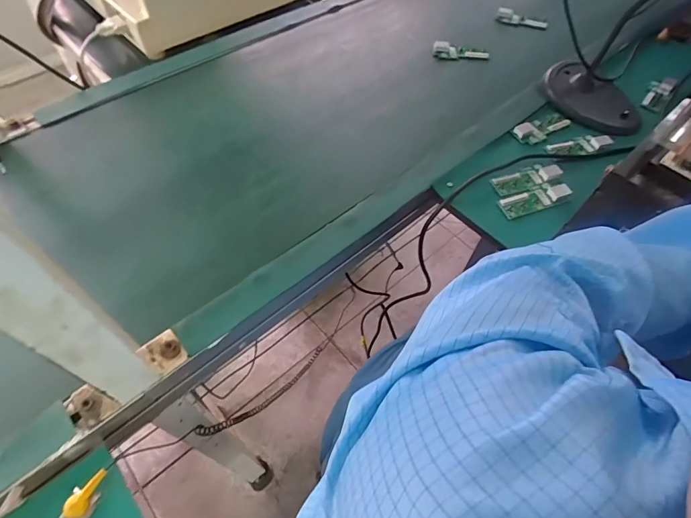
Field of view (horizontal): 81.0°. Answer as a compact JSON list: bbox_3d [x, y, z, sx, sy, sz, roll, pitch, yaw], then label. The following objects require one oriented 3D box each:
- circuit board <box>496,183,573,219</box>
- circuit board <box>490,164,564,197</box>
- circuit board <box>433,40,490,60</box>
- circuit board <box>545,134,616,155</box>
[{"bbox_3d":[0.250,-0.080,0.533,0.102,0.009,0.034,-15,59,-12],"label":"circuit board"},{"bbox_3d":[0.250,-0.110,0.553,0.100,0.007,0.030,-19,60,-14],"label":"circuit board"},{"bbox_3d":[0.208,-0.373,0.726,0.097,0.022,0.029,8,57,2],"label":"circuit board"},{"bbox_3d":[0.342,-0.169,0.597,0.103,0.013,0.031,-15,59,-12],"label":"circuit board"}]

